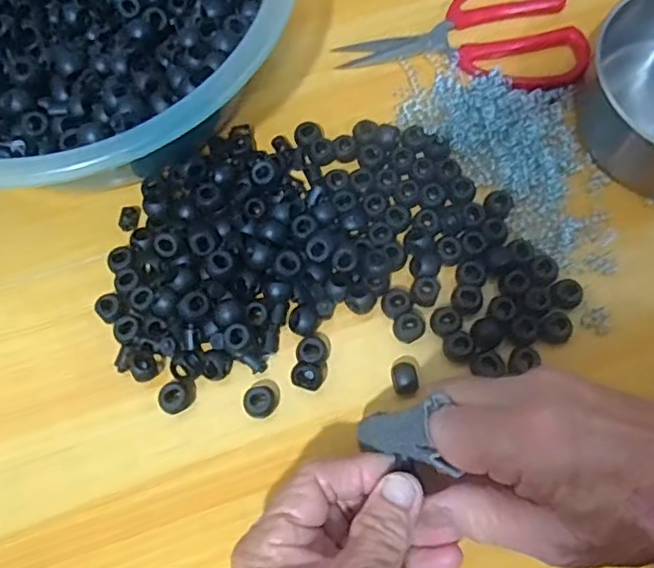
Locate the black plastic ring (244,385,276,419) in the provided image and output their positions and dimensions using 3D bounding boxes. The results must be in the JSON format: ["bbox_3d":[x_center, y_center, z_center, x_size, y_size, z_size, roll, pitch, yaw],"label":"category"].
[{"bbox_3d":[-0.037,0.065,0.332,0.017,0.008,0.017,-1,70,2],"label":"black plastic ring"}]

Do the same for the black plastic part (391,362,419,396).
[{"bbox_3d":[0.042,0.053,0.332,0.013,0.015,0.018,-14,70,-3],"label":"black plastic part"}]

